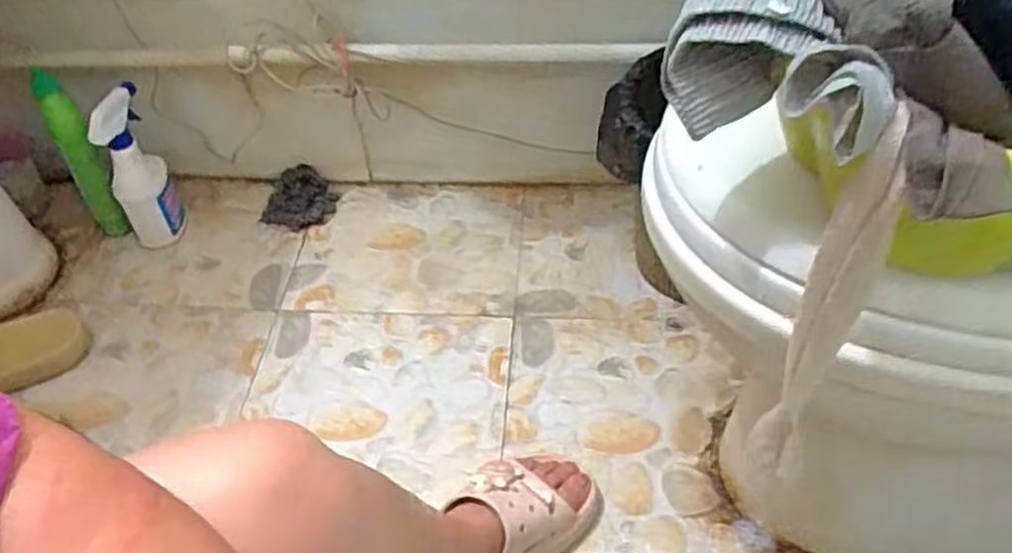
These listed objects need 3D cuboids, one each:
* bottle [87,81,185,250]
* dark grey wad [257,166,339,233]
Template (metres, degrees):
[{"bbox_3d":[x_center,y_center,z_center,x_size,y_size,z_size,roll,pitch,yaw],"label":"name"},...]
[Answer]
[{"bbox_3d":[-0.482,-0.132,1.010,0.074,0.231,0.067,-26,50,-21],"label":"bottle"},{"bbox_3d":[-0.304,-0.110,1.128,0.104,0.034,0.116,1,45,5],"label":"dark grey wad"}]

